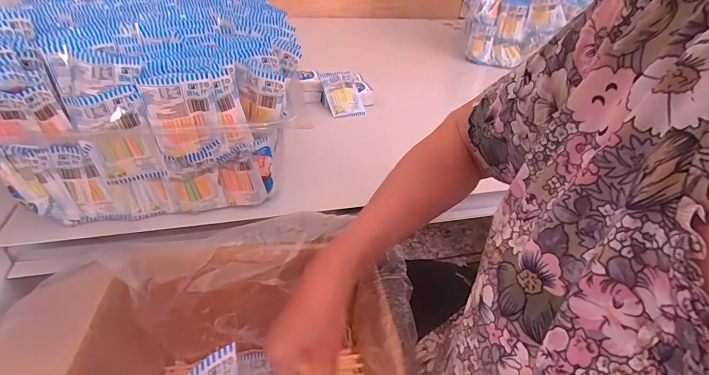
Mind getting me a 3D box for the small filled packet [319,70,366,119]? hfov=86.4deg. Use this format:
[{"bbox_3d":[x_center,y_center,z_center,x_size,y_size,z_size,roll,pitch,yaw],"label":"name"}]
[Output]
[{"bbox_3d":[-0.024,-0.185,0.745,0.068,0.016,0.101,-12,71,-19],"label":"small filled packet"}]

